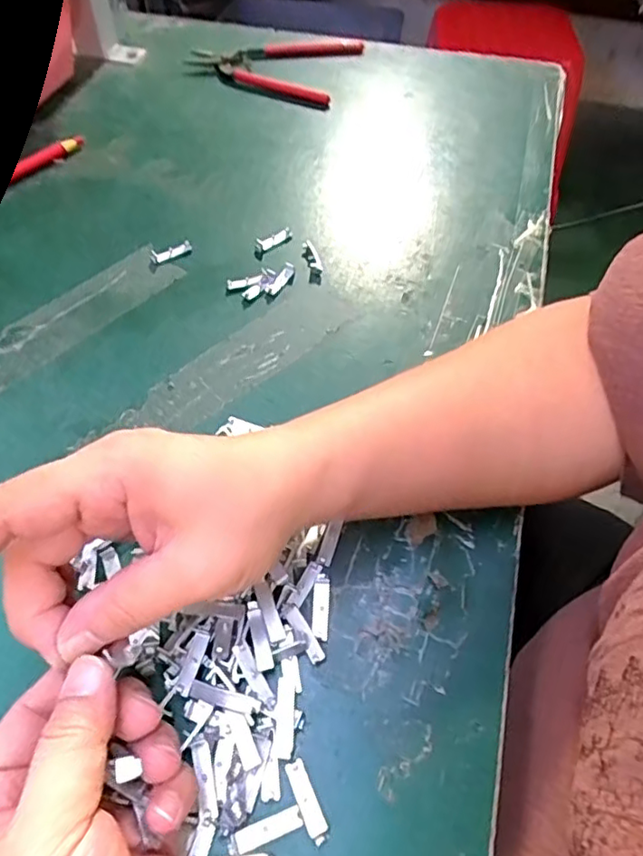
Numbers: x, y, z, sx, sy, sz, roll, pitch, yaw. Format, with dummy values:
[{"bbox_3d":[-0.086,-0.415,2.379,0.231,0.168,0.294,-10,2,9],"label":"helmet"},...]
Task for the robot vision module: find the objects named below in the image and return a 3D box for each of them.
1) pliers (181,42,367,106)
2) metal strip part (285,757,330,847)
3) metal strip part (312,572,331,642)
[{"bbox_3d":[-0.043,-0.357,0.568,0.151,0.015,0.099,23,59,15],"label":"pliers"},{"bbox_3d":[-0.005,0.144,0.227,0.008,0.004,0.029,-22,58,-14],"label":"metal strip part"},{"bbox_3d":[0.000,0.081,0.269,0.007,0.004,0.030,2,56,2],"label":"metal strip part"}]

